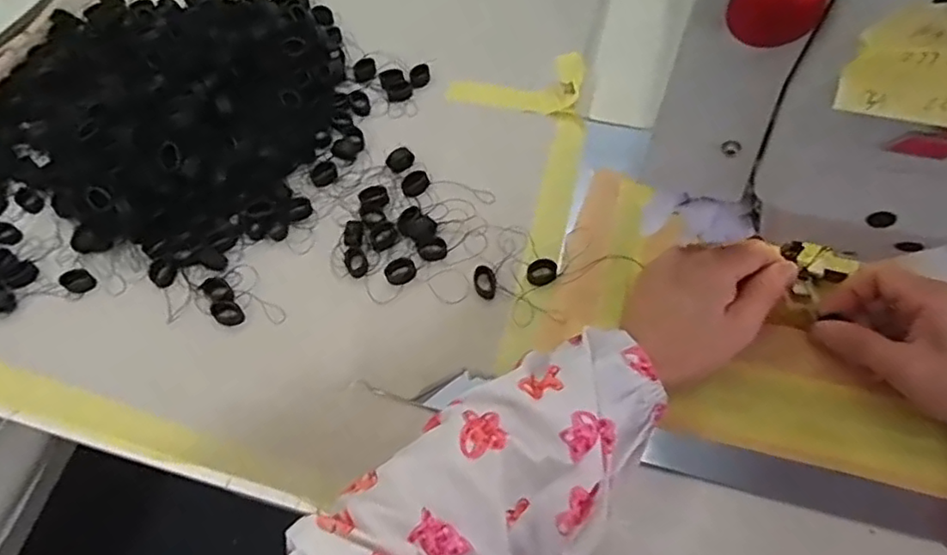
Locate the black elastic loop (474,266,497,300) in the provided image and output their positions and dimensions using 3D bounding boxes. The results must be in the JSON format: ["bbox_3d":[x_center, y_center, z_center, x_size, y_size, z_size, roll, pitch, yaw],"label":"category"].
[{"bbox_3d":[0.008,0.003,0.406,0.015,0.007,0.022,-6,63,0],"label":"black elastic loop"}]

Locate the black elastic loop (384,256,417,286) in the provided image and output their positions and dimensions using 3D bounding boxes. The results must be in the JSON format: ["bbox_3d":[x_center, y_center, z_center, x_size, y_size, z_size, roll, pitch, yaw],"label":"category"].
[{"bbox_3d":[-0.049,-0.004,0.412,0.020,0.011,0.014,-34,66,-13],"label":"black elastic loop"}]

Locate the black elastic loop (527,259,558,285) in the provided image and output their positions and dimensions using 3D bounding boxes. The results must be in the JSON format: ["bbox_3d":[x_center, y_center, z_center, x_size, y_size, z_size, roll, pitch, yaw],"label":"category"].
[{"bbox_3d":[0.046,-0.004,0.409,0.020,0.006,0.017,3,63,4],"label":"black elastic loop"}]

